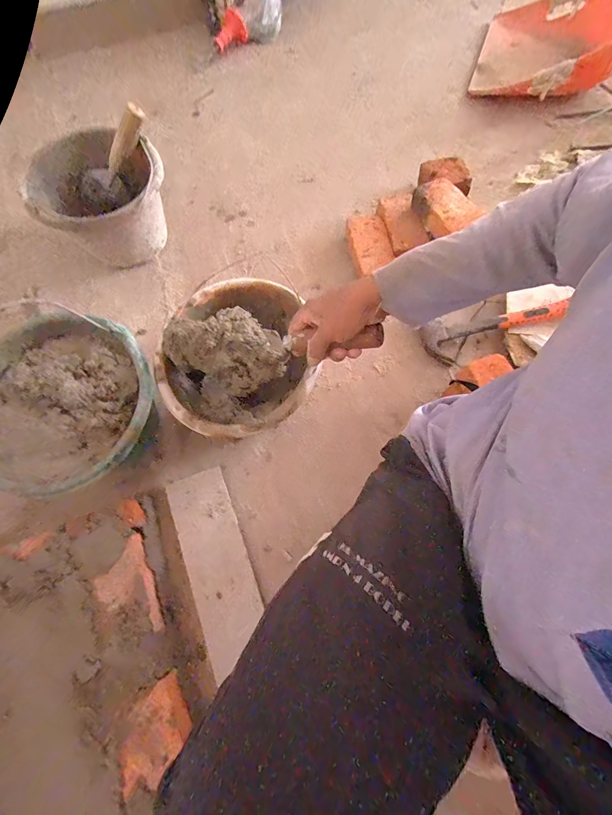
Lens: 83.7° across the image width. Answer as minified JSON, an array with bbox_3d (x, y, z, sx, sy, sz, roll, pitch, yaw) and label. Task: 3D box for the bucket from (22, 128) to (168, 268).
[{"bbox_3d":[-0.397,-0.420,0.707,0.214,0.164,0.219,0,72,0],"label":"bucket"}]

